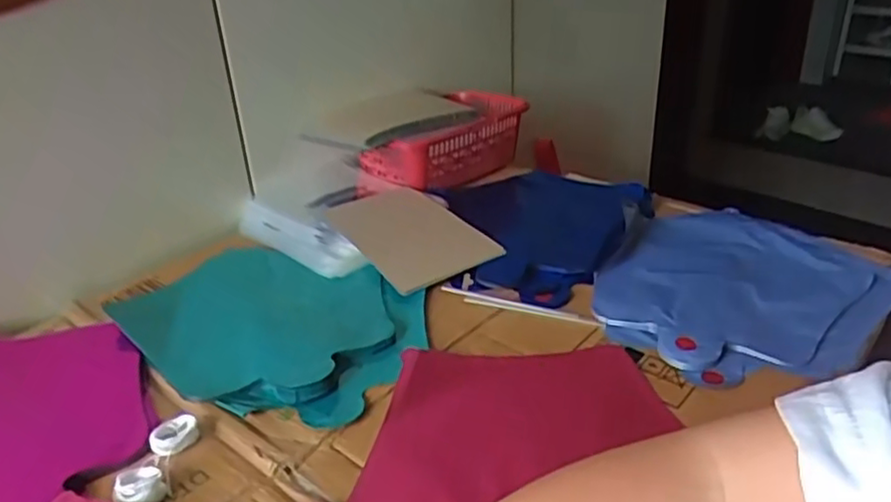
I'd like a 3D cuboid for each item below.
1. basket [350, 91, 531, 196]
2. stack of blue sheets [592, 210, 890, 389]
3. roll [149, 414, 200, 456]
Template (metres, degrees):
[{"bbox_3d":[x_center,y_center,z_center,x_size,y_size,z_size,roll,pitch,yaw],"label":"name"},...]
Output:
[{"bbox_3d":[0.001,-0.132,0.858,0.119,0.071,0.224,22,37,38],"label":"basket"},{"bbox_3d":[0.251,0.028,0.610,0.214,0.021,0.268,23,38,40],"label":"stack of blue sheets"},{"bbox_3d":[-0.182,0.123,0.470,0.023,0.013,0.030,9,31,22],"label":"roll"}]

